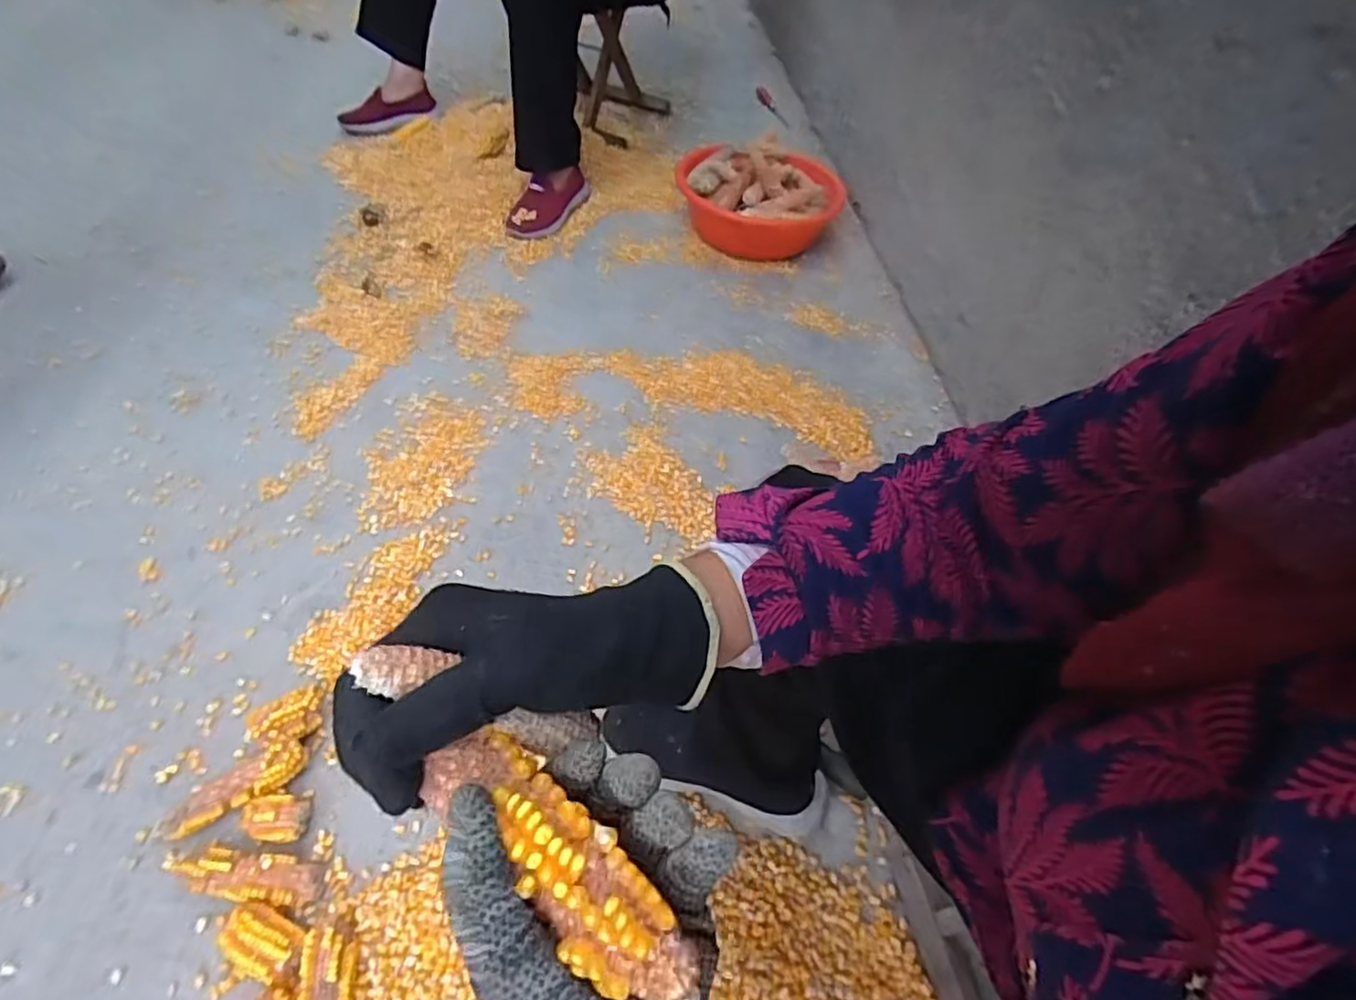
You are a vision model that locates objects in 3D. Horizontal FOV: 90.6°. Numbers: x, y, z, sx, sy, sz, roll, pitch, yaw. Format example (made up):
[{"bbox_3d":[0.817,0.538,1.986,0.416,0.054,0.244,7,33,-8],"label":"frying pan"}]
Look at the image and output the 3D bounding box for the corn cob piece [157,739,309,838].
[{"bbox_3d":[-0.475,0.309,0.720,0.149,0.047,0.049,-25,54,-20],"label":"corn cob piece"}]

